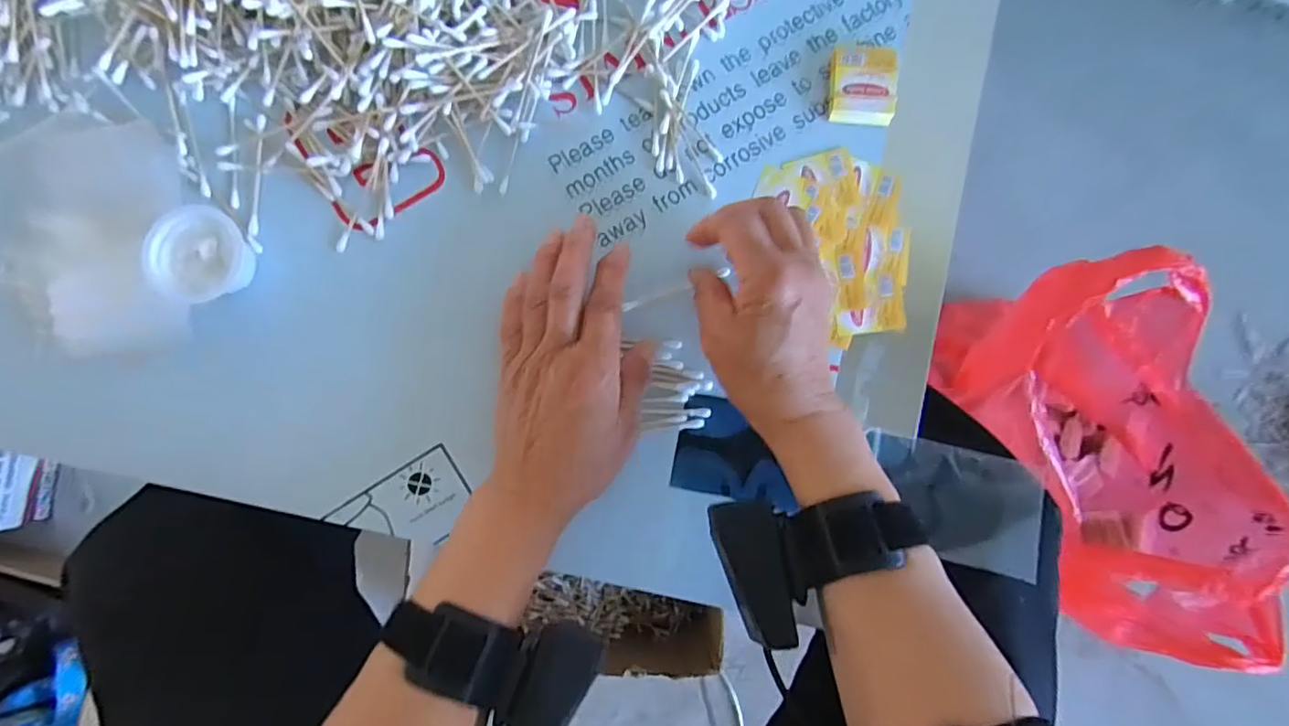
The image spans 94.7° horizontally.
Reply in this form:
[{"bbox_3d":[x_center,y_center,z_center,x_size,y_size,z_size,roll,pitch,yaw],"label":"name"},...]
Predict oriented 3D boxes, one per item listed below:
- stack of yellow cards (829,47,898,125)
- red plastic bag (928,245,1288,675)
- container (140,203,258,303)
[{"bbox_3d":[0.139,-0.177,0.379,0.040,0.016,0.045,1,86,-3],"label":"stack of yellow cards"},{"bbox_3d":[0.498,0.094,0.656,0.238,0.262,0.404,-30,89,-4],"label":"red plastic bag"},{"bbox_3d":[-0.257,-0.062,0.343,0.047,0.024,0.052,2,86,-3],"label":"container"}]

